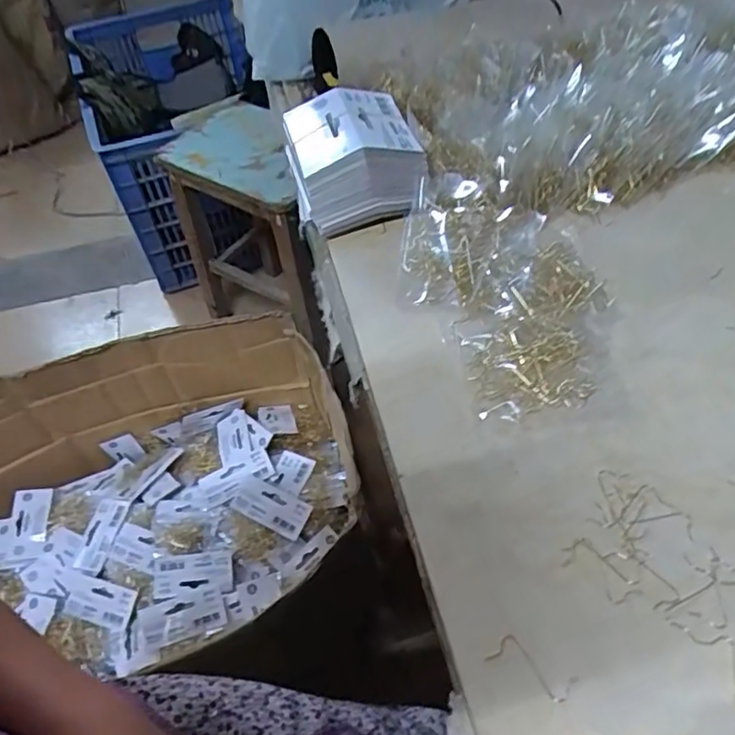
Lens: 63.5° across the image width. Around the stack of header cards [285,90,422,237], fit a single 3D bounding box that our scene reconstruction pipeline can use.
[{"bbox_3d":[-0.013,-0.175,0.497,0.103,0.063,0.118,-11,50,-5],"label":"stack of header cards"}]

